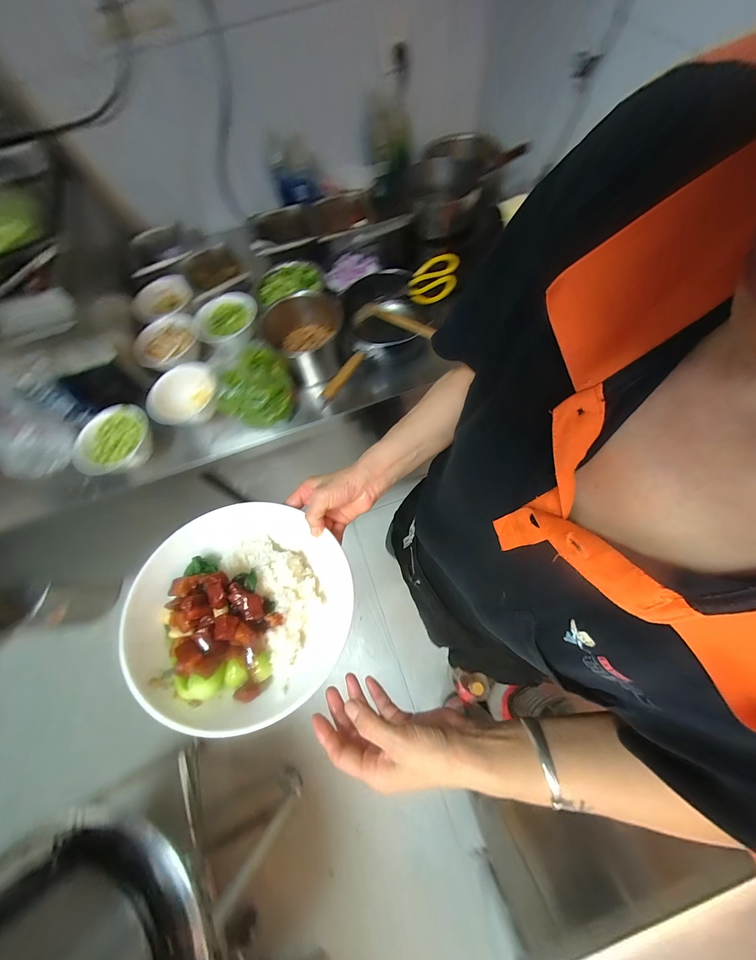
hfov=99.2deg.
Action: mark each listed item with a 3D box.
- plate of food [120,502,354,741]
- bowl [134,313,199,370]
[{"bbox_3d":[-0.146,0.133,0.353,0.219,0.070,0.213,-1,66,2],"label":"plate of food"},{"bbox_3d":[-0.491,-0.326,0.766,0.146,0.042,0.150,-1,66,2],"label":"bowl"}]

